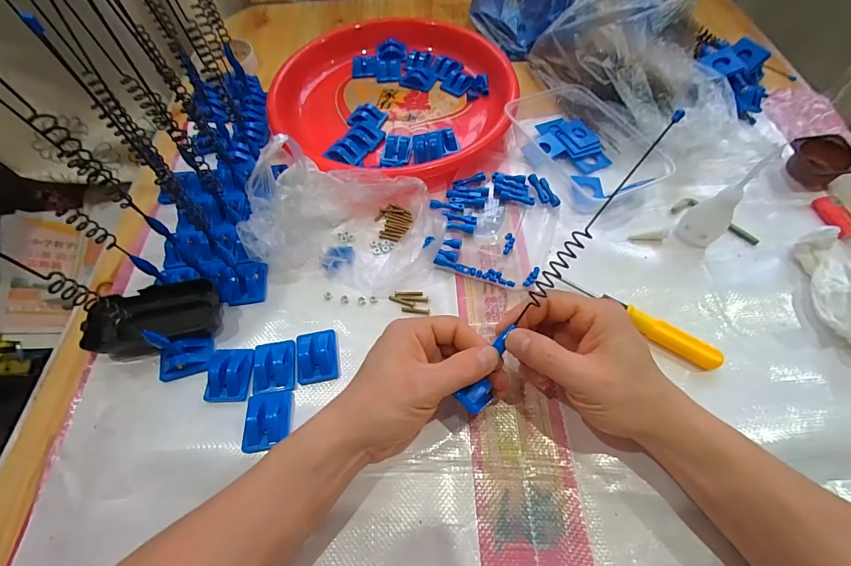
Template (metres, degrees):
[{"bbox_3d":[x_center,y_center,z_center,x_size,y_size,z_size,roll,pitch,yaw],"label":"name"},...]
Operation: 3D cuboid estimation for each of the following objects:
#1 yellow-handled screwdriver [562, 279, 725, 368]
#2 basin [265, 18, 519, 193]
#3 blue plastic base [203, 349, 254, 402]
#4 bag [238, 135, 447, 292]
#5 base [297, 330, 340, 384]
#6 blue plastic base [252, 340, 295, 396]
[{"bbox_3d":[0.183,0.033,0.320,0.134,0.020,0.016,32,67,19],"label":"yellow-handled screwdriver"},{"bbox_3d":[-0.039,-0.254,0.476,0.296,0.039,0.339,0,61,2],"label":"basin"},{"bbox_3d":[-0.165,0.076,0.309,0.037,0.013,0.043,-2,61,1],"label":"blue plastic base"},{"bbox_3d":[-0.075,-0.066,0.351,0.180,0.078,0.120,11,62,8],"label":"bag"},{"bbox_3d":[-0.094,0.062,0.317,0.033,0.013,0.044,-10,61,-3],"label":"base"},{"bbox_3d":[-0.129,0.071,0.313,0.035,0.012,0.043,-8,61,-2],"label":"blue plastic base"}]

